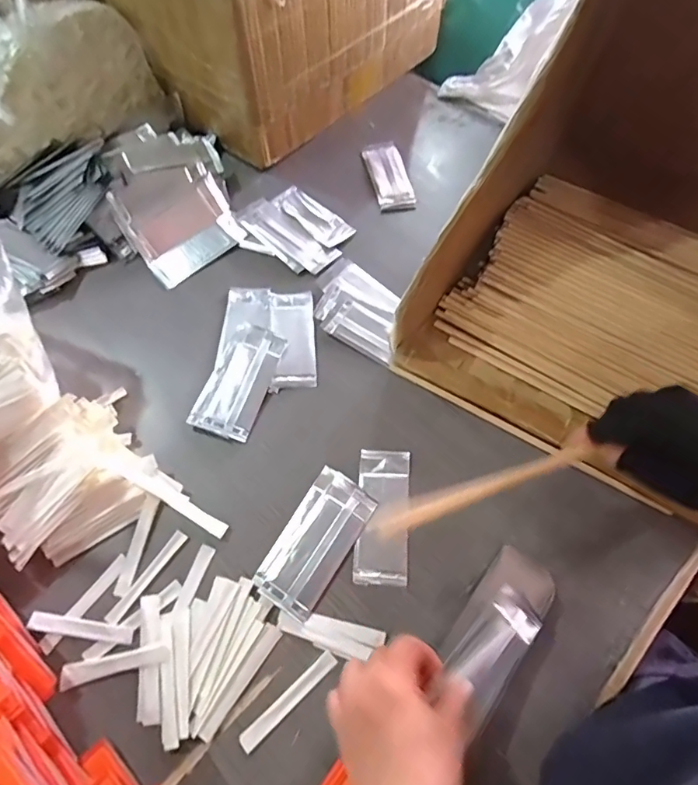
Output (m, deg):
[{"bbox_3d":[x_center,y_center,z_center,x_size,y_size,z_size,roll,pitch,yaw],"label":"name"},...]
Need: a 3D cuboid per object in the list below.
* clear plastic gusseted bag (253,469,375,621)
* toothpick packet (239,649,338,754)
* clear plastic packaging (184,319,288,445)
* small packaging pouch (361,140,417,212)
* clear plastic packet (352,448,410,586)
[{"bbox_3d":[-0.030,0.134,0.439,0.062,0.005,0.124,30,67,15],"label":"clear plastic gusseted bag"},{"bbox_3d":[-0.048,0.247,0.386,0.091,0.004,0.013,-39,69,-17],"label":"toothpick packet"},{"bbox_3d":[-0.117,-0.015,0.512,0.065,0.012,0.126,16,65,9],"label":"clear plastic packaging"},{"bbox_3d":[0.054,-0.298,0.662,0.049,0.008,0.139,-11,64,-5],"label":"small packaging pouch"},{"bbox_3d":[0.032,0.110,0.444,0.047,0.009,0.124,4,63,3],"label":"clear plastic packet"}]

